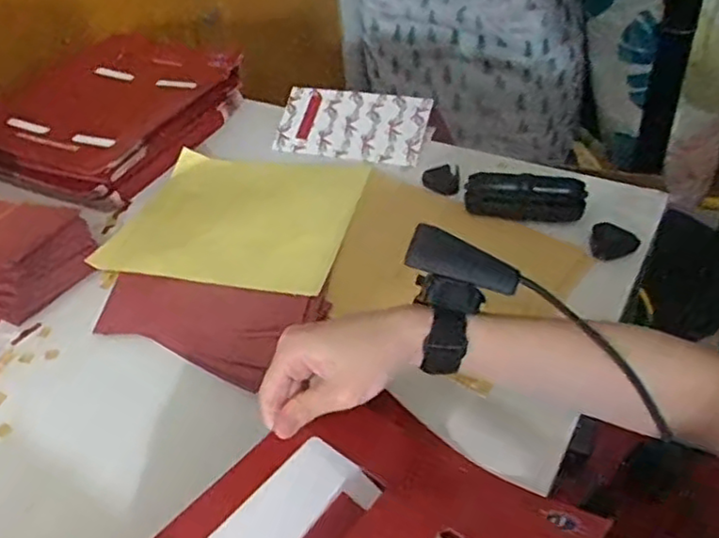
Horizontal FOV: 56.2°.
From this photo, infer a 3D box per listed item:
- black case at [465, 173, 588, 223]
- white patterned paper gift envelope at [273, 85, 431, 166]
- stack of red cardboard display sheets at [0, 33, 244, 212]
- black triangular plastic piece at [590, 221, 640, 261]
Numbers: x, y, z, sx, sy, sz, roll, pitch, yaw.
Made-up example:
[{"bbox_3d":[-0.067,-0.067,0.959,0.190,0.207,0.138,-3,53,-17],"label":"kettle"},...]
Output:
[{"bbox_3d":[0.161,-0.069,0.654,0.110,0.025,0.045,7,42,16],"label":"black case"},{"bbox_3d":[-0.009,-0.164,0.764,0.171,0.010,0.082,11,73,18],"label":"white patterned paper gift envelope"},{"bbox_3d":[-0.282,-0.181,0.786,0.197,0.061,0.259,17,46,25],"label":"stack of red cardboard display sheets"},{"bbox_3d":[0.229,-0.025,0.603,0.040,0.006,0.037,3,62,17],"label":"black triangular plastic piece"}]

